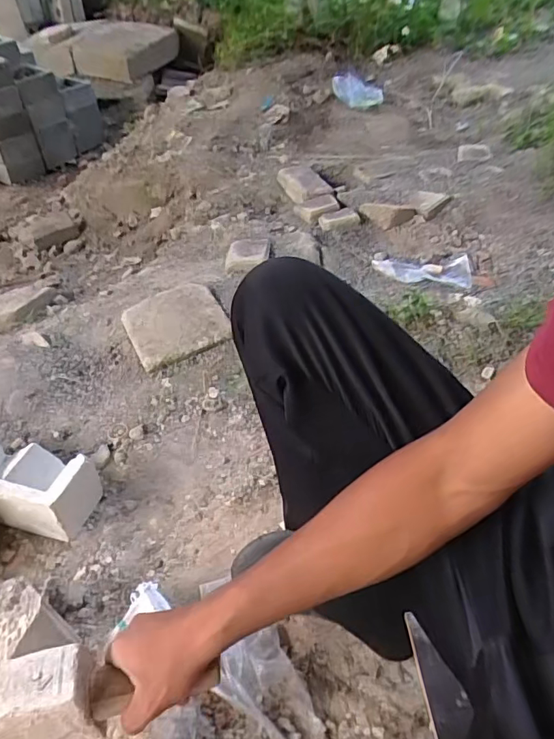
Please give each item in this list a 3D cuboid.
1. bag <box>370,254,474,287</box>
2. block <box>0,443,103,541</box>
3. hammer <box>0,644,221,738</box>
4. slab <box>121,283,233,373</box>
[{"bbox_3d":[0.371,-0.256,1.276,0.238,0.018,0.124,3,45,7],"label":"bag"},{"bbox_3d":[-0.399,0.178,0.794,0.209,0.097,0.110,8,45,12],"label":"block"},{"bbox_3d":[-0.178,0.287,0.438,0.242,0.082,0.060,-11,45,-8],"label":"hammer"},{"bbox_3d":[-0.219,-0.106,1.080,0.205,0.038,0.205,-20,47,-19],"label":"slab"}]

